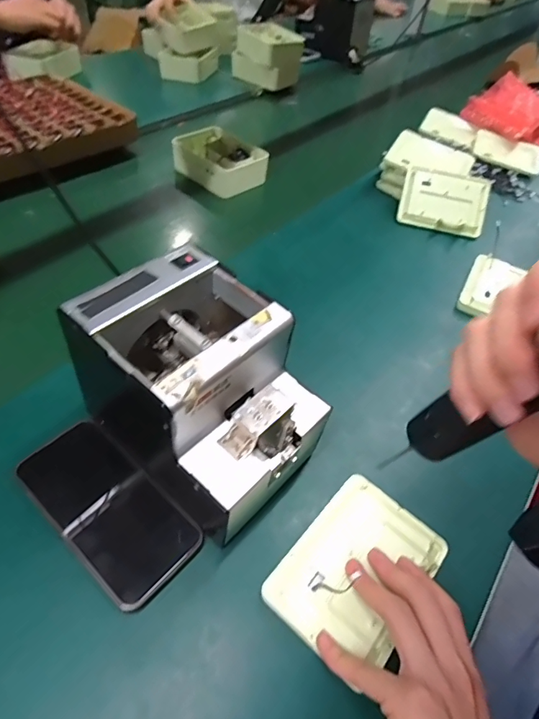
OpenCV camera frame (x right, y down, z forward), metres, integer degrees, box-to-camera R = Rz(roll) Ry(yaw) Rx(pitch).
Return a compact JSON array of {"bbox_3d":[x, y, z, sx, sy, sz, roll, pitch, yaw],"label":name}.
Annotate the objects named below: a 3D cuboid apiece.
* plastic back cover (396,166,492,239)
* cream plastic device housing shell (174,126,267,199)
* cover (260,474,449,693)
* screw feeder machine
[{"bbox_3d":[0.285,-0.257,0.723,0.136,0.013,0.101,14,87,5],"label":"plastic back cover"},{"bbox_3d":[-0.082,-0.349,0.772,0.145,0.056,0.110,33,54,21],"label":"cream plastic device housing shell"},{"bbox_3d":[0.072,0.164,0.355,0.095,0.010,0.134,35,54,23],"label":"cover"},{"bbox_3d":[-0.050,0.027,0.370,0.169,0.151,0.130,35,54,23],"label":"screw feeder machine"}]

